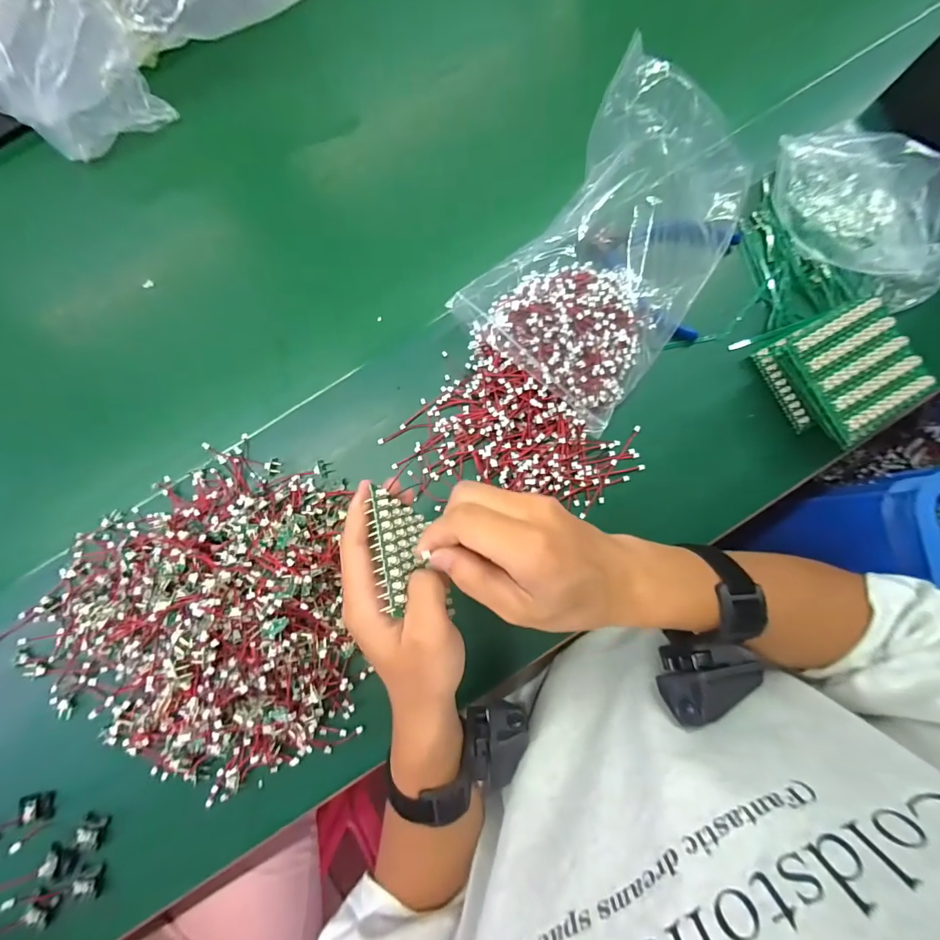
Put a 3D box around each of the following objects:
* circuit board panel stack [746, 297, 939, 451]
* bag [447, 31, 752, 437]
[{"bbox_3d":[0.305,-0.077,0.356,0.082,0.044,0.098,-28,85,-2],"label":"circuit board panel stack"},{"bbox_3d":[0.113,-0.168,0.333,0.158,0.113,0.226,38,86,4],"label":"bag"}]

